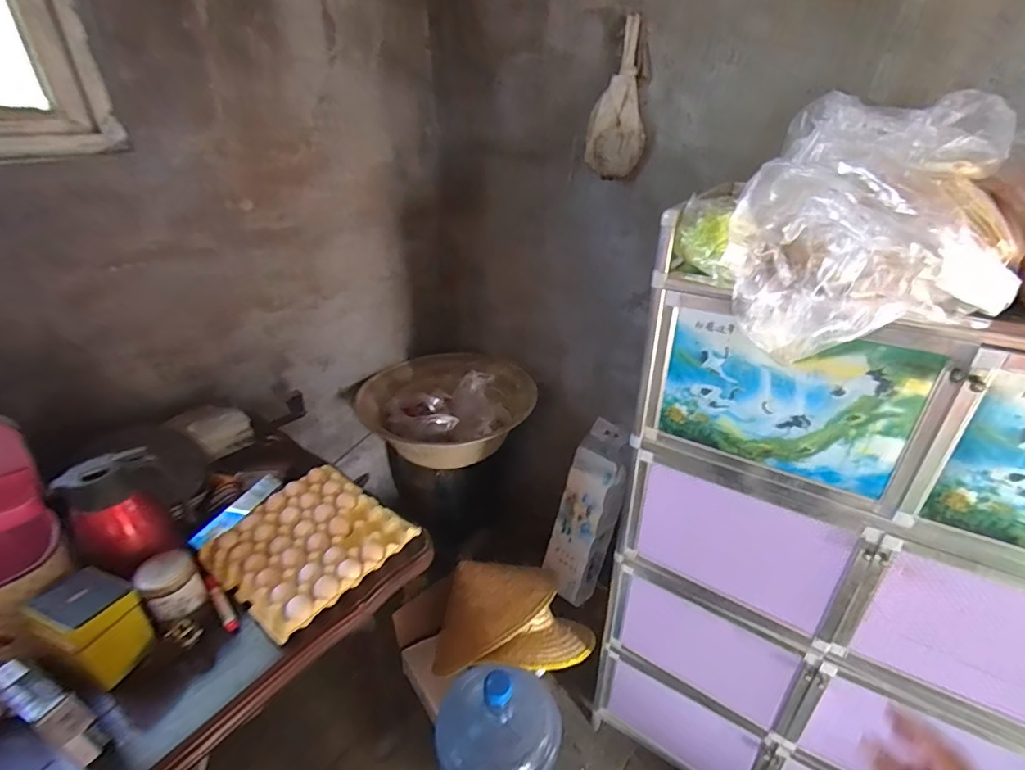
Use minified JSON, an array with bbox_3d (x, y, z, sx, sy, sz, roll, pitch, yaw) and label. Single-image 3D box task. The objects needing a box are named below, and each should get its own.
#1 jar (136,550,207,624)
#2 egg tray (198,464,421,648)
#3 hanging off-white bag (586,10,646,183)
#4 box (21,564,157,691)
[{"bbox_3d":[-0.566,0.339,0.813,0.075,0.097,0.080,25,38,38],"label":"jar"},{"bbox_3d":[-0.391,0.295,0.931,0.287,0.044,0.284,19,35,32],"label":"egg tray"},{"bbox_3d":[0.256,-0.673,1.174,0.139,0.309,0.061,7,30,14],"label":"hanging off-white bag"},{"bbox_3d":[-0.649,0.367,0.749,0.122,0.141,0.100,13,32,23],"label":"box"}]

